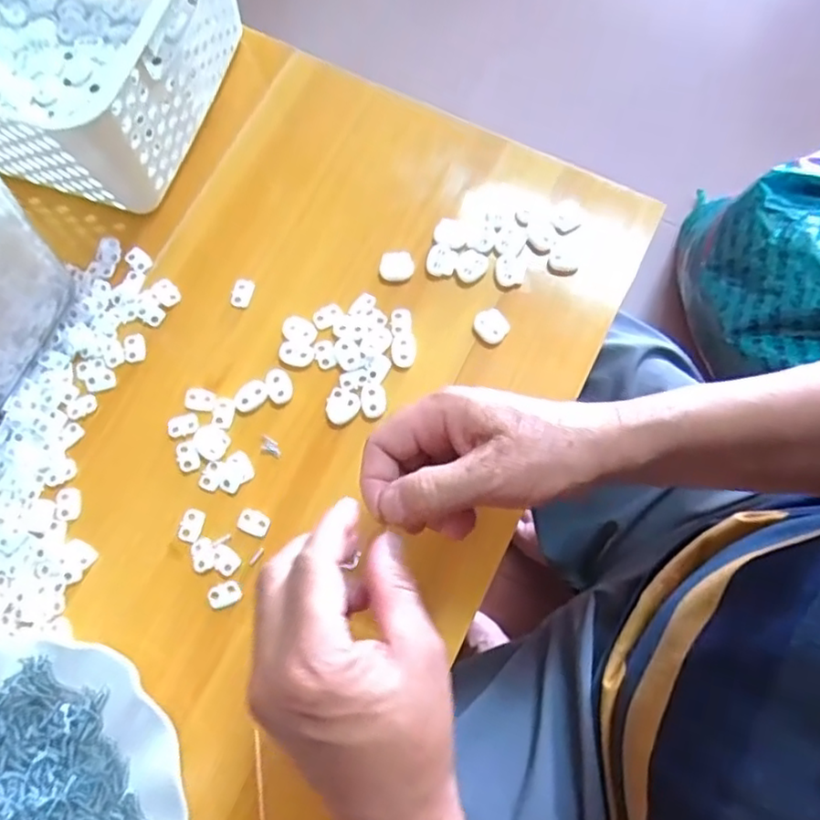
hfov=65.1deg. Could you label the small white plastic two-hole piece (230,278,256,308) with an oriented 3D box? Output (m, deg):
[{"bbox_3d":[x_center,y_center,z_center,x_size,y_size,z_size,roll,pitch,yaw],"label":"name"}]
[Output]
[{"bbox_3d":[-0.115,-0.080,0.437,0.014,0.004,0.020,15,76,6],"label":"small white plastic two-hole piece"}]

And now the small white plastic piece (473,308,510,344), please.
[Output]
[{"bbox_3d":[0.053,-0.056,0.423,0.018,0.009,0.023,-41,77,-9],"label":"small white plastic piece"}]

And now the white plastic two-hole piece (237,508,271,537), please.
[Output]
[{"bbox_3d":[-0.096,0.069,0.396,0.019,0.004,0.014,22,77,7],"label":"white plastic two-hole piece"}]

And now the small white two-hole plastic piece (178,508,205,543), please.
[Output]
[{"bbox_3d":[-0.135,0.071,0.397,0.014,0.004,0.020,17,76,6],"label":"small white two-hole plastic piece"}]

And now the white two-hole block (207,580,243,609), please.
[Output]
[{"bbox_3d":[-0.111,0.110,0.385,0.020,0.004,0.013,-24,75,-5],"label":"white two-hole block"}]

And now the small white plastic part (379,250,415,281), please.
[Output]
[{"bbox_3d":[-0.009,-0.098,0.434,0.023,0.006,0.019,-11,75,-1],"label":"small white plastic part"}]

